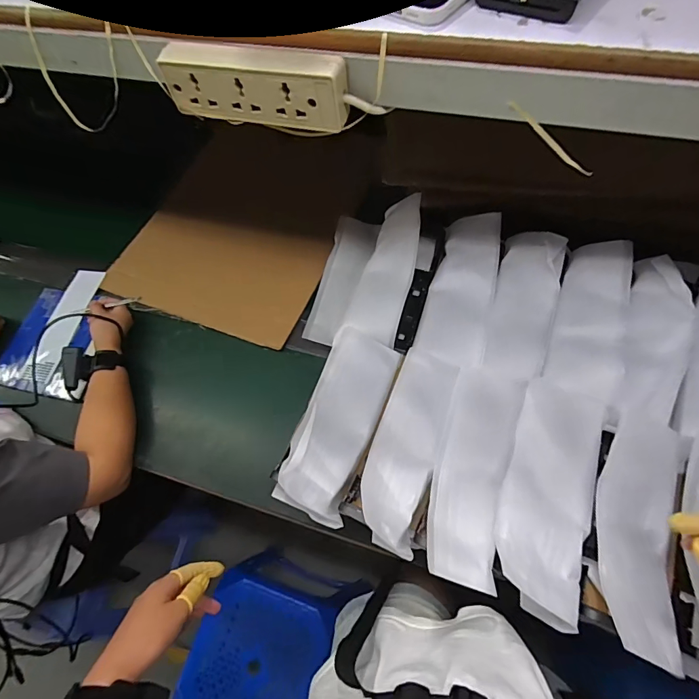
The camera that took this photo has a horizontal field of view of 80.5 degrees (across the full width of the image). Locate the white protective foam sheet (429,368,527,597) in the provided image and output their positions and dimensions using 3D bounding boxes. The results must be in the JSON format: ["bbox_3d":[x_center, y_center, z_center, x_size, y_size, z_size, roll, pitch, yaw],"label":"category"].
[{"bbox_3d":[0.145,0.126,0.472,0.079,0.036,0.254,17,63,10],"label":"white protective foam sheet"}]

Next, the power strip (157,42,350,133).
[{"bbox_3d":[-0.085,-0.236,0.370,0.168,0.058,0.024,15,63,9],"label":"power strip"}]

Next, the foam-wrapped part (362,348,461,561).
[{"bbox_3d":[0.071,0.109,0.497,0.079,0.040,0.240,18,64,11],"label":"foam-wrapped part"}]

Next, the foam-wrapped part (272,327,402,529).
[{"bbox_3d":[-0.006,0.071,0.521,0.095,0.059,0.270,14,63,9],"label":"foam-wrapped part"}]

